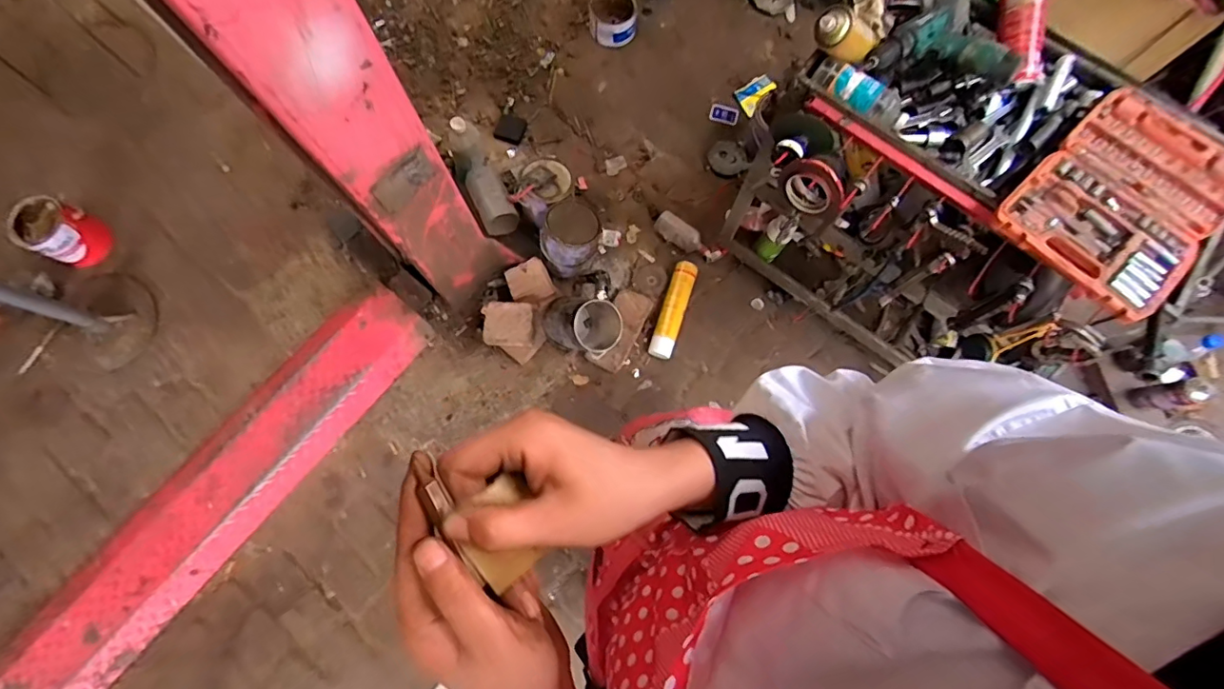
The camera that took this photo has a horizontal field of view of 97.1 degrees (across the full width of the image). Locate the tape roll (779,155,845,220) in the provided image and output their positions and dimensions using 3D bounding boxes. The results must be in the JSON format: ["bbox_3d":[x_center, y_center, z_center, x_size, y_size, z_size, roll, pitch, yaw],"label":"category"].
[{"bbox_3d":[0.343,-0.265,0.926,0.109,0.127,0.023,39,80,8],"label":"tape roll"}]

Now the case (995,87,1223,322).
[{"bbox_3d":[0.804,-0.235,0.832,0.375,0.067,0.247,-42,80,-9],"label":"case"}]

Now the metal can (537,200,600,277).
[{"bbox_3d":[-0.114,-0.290,1.485,0.130,0.199,0.143,0,77,0],"label":"metal can"}]

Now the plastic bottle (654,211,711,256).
[{"bbox_3d":[0.213,-0.322,1.607,0.190,0.061,0.069,33,79,7],"label":"plastic bottle"}]

